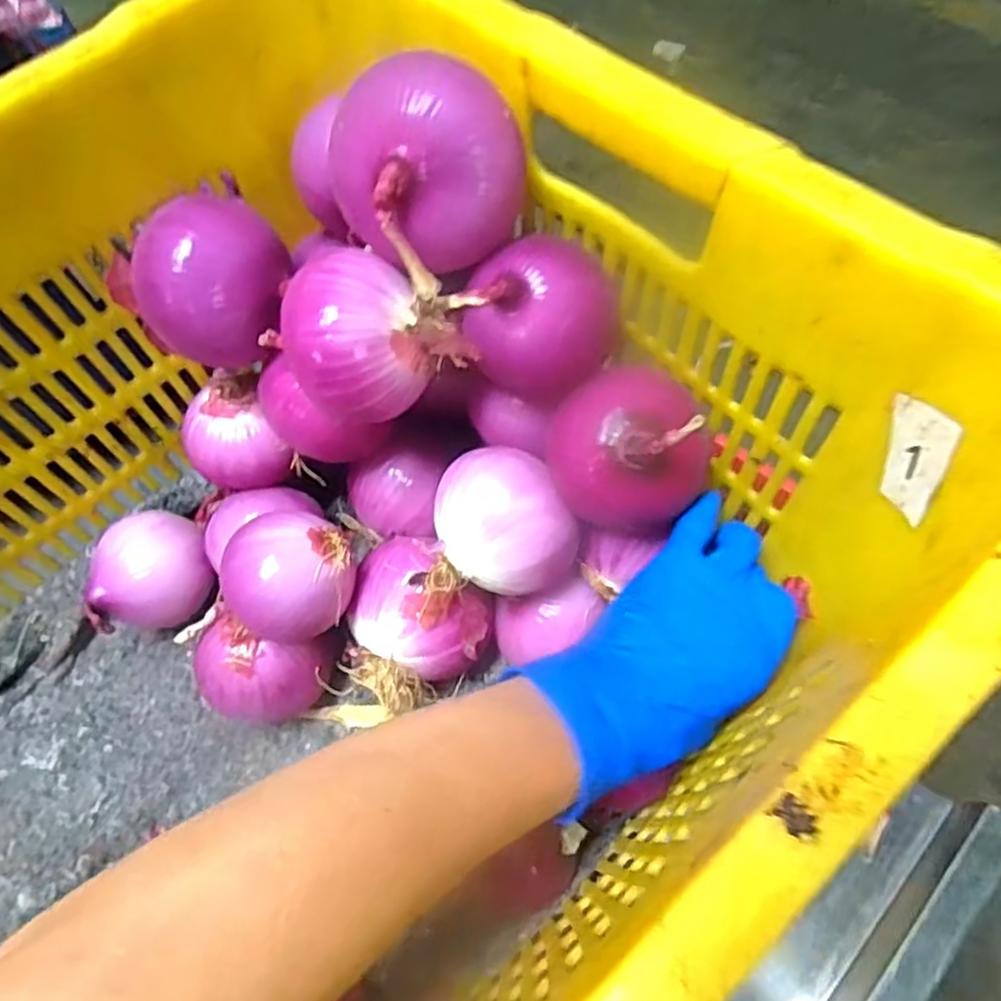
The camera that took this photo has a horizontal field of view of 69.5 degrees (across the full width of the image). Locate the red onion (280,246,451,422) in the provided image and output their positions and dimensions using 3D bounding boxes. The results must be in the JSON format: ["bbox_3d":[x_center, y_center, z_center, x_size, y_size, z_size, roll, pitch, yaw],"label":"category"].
[{"bbox_3d":[-0.069,-0.078,0.346,0.065,0.056,0.063,-33,66,-12],"label":"red onion"}]

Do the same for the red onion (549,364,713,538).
[{"bbox_3d":[0.058,-0.029,0.335,0.060,0.069,0.074,-34,66,-13],"label":"red onion"}]

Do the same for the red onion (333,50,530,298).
[{"bbox_3d":[-0.035,-0.151,0.322,0.077,0.070,0.074,-35,67,-13],"label":"red onion"}]

